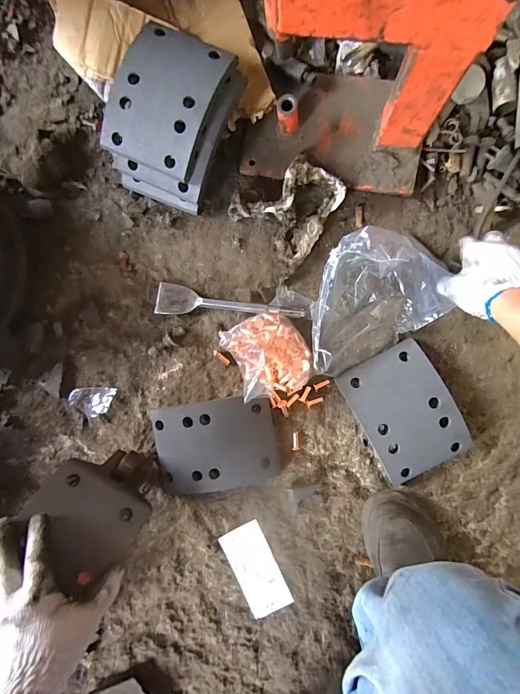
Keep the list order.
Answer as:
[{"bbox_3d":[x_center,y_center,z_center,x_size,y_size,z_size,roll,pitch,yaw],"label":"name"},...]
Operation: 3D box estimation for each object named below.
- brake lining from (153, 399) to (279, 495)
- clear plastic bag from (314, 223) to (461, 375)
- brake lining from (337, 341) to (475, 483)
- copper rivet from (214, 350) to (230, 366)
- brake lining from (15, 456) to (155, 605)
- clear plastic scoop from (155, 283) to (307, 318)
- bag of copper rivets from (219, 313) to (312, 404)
[{"bbox_3d":[-0.067,0.146,0.527,0.179,0.033,0.132,-9,88,3],"label":"brake lining"},{"bbox_3d":[0.160,-0.077,0.506,0.229,0.079,0.158,-30,87,2],"label":"clear plastic bag"},{"bbox_3d":[0.212,0.098,0.516,0.128,0.041,0.180,-28,87,2],"label":"brake lining"},{"bbox_3d":[-0.059,0.017,0.543,0.032,0.007,0.008,36,90,4],"label":"copper rivet"},{"bbox_3d":[-0.220,0.216,0.441,0.131,0.026,0.119,39,51,-5],"label":"brake lining"},{"bbox_3d":[-0.049,-0.070,0.540,0.233,0.018,0.048,3,80,14],"label":"clear plastic scoop"},{"bbox_3d":[0.014,0.012,0.519,0.109,0.048,0.121,-26,87,2],"label":"bag of copper rivets"}]

